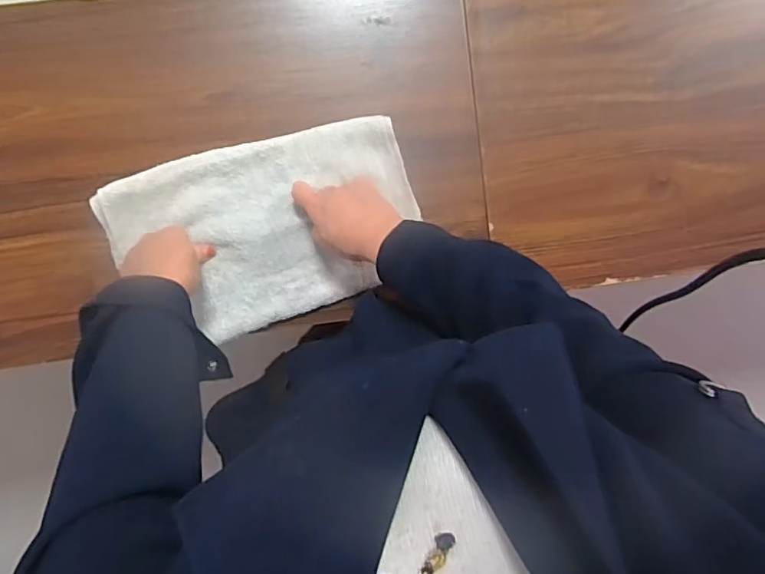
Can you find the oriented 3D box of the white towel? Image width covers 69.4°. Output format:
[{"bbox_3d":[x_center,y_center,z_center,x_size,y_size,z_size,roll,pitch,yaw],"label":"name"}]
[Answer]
[{"bbox_3d":[-0.130,-0.066,0.643,0.338,0.019,0.207,-19,96,-2],"label":"white towel"}]

